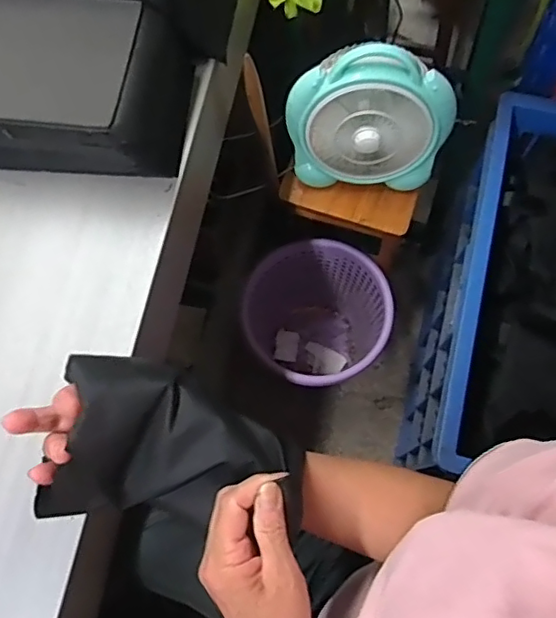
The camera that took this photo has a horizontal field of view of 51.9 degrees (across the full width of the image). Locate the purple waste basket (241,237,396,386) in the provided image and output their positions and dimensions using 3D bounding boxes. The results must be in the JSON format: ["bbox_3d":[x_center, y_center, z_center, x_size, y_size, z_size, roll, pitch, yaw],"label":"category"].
[{"bbox_3d":[0.066,0.032,1.189,0.302,0.287,0.274,37,76,13],"label":"purple waste basket"}]

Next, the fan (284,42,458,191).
[{"bbox_3d":[0.135,-0.283,0.858,0.239,0.248,0.076,6,58,4],"label":"fan"}]

